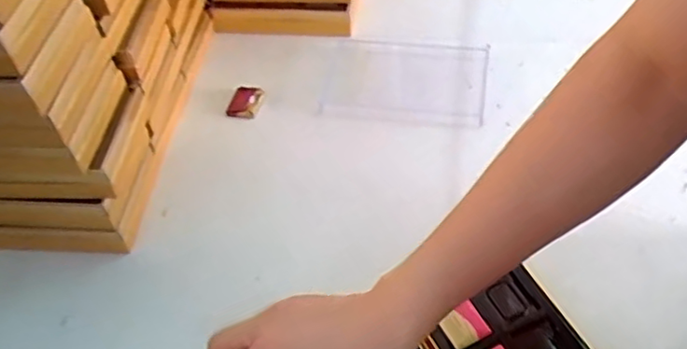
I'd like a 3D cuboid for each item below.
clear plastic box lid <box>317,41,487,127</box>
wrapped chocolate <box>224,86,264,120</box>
[{"bbox_3d":[0.065,-0.103,0.684,0.168,0.007,0.112,6,51,10],"label":"clear plastic box lid"},{"bbox_3d":[-0.105,-0.080,0.679,0.034,0.011,0.042,11,52,13],"label":"wrapped chocolate"}]

